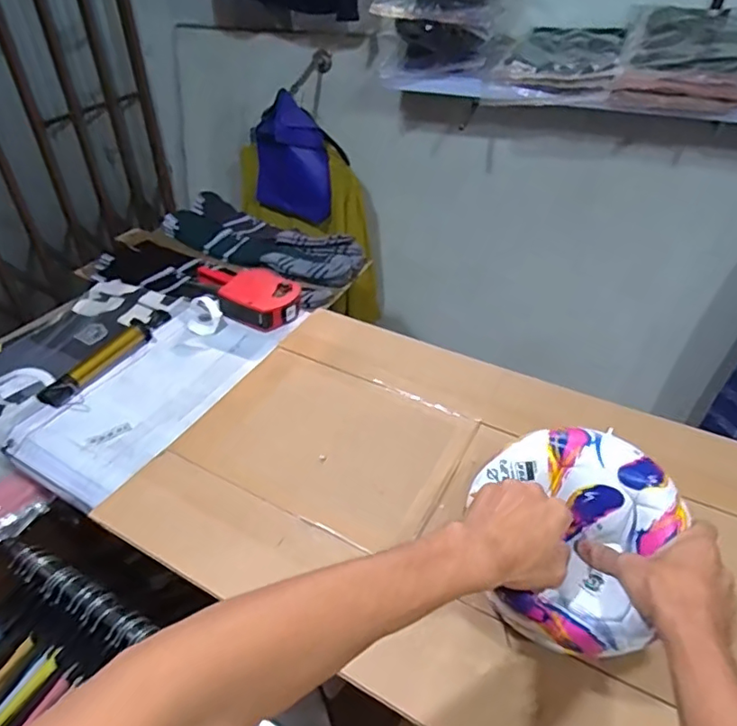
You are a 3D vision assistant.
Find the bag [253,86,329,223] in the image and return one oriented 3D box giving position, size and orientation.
[{"bbox_3d":[-0.232,-0.605,1.652,0.253,0.350,0.104,21,46,16],"label":"bag"}]

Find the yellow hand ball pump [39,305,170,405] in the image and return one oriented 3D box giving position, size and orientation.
[{"bbox_3d":[-0.415,-0.019,0.889,0.038,0.029,0.247,19,45,21],"label":"yellow hand ball pump"}]

